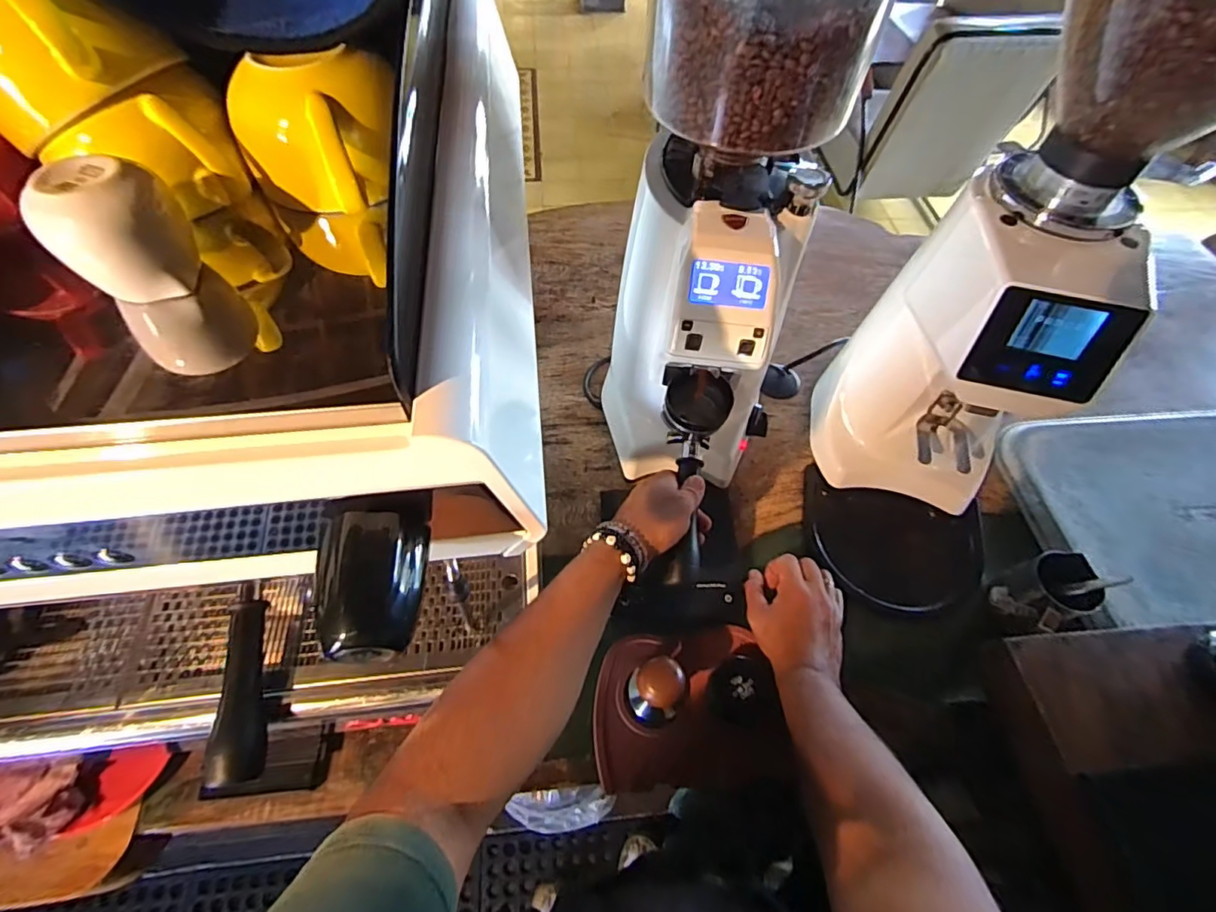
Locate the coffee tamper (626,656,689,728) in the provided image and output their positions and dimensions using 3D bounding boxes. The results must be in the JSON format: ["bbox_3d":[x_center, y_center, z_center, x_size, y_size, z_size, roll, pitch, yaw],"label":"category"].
[{"bbox_3d":[0.050,0.236,0.545,0.053,0.085,0.053,1,58,-1],"label":"coffee tamper"}]

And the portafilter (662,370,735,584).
[{"bbox_3d":[0.085,0.023,0.570,0.064,0.073,0.210,6,82,2],"label":"portafilter"}]

